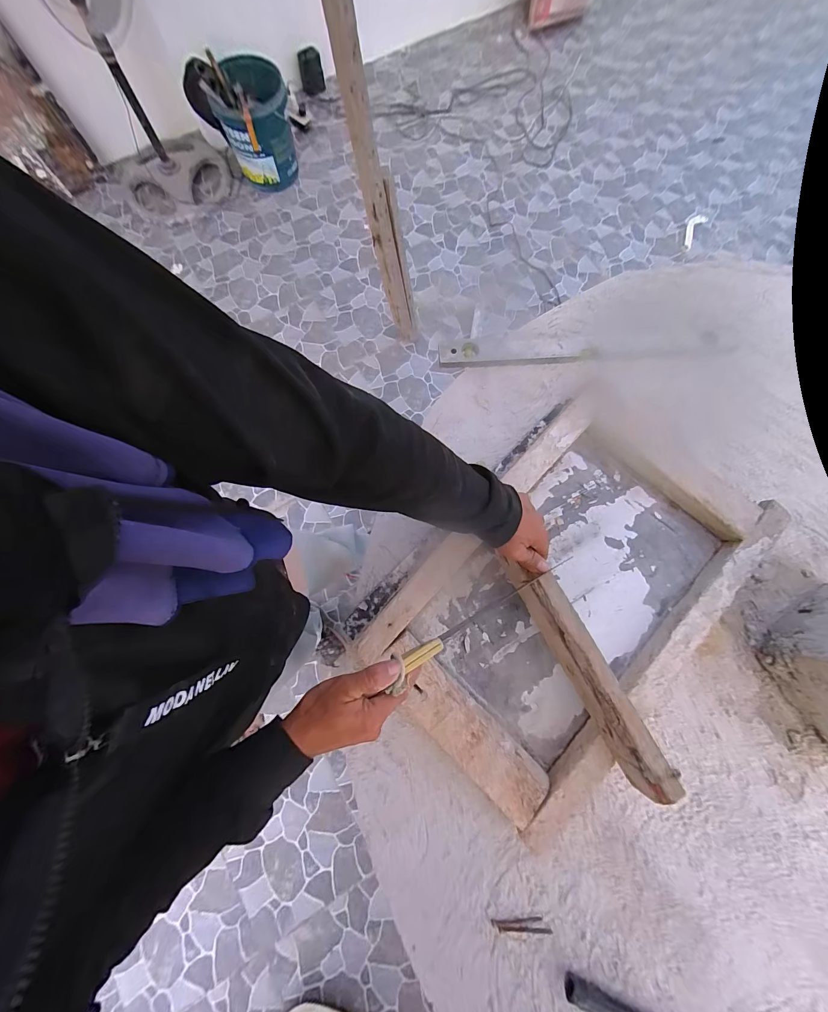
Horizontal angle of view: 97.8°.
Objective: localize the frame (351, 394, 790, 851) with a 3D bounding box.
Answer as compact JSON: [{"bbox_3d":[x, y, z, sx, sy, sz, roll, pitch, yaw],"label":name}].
[{"bbox_3d":[0.245,0.130,0.587,0.390,0.062,0.611,43,80,7],"label":"frame"}]

